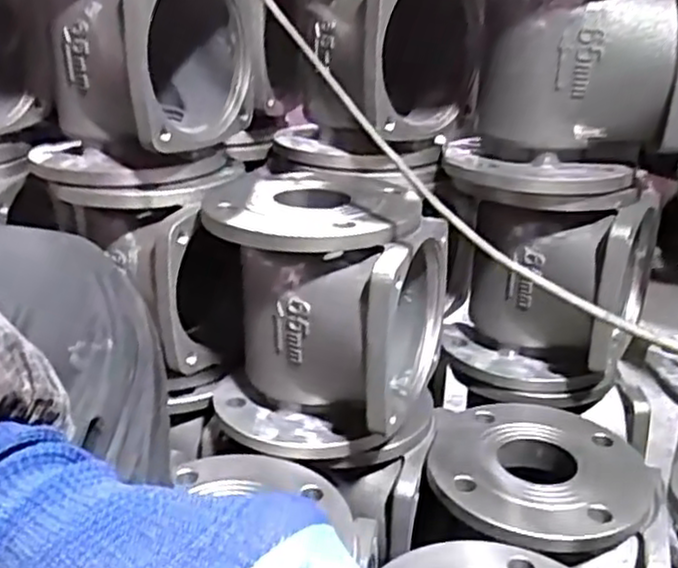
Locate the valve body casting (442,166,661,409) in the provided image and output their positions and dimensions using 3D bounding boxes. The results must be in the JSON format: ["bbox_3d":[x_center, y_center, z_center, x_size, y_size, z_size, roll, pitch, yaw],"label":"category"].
[{"bbox_3d":[0.204,-0.007,0.736,0.175,0.210,0.159,11,25,25],"label":"valve body casting"}]

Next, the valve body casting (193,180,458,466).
[{"bbox_3d":[-0.016,0.020,0.649,0.187,0.190,0.159,11,25,25],"label":"valve body casting"}]

